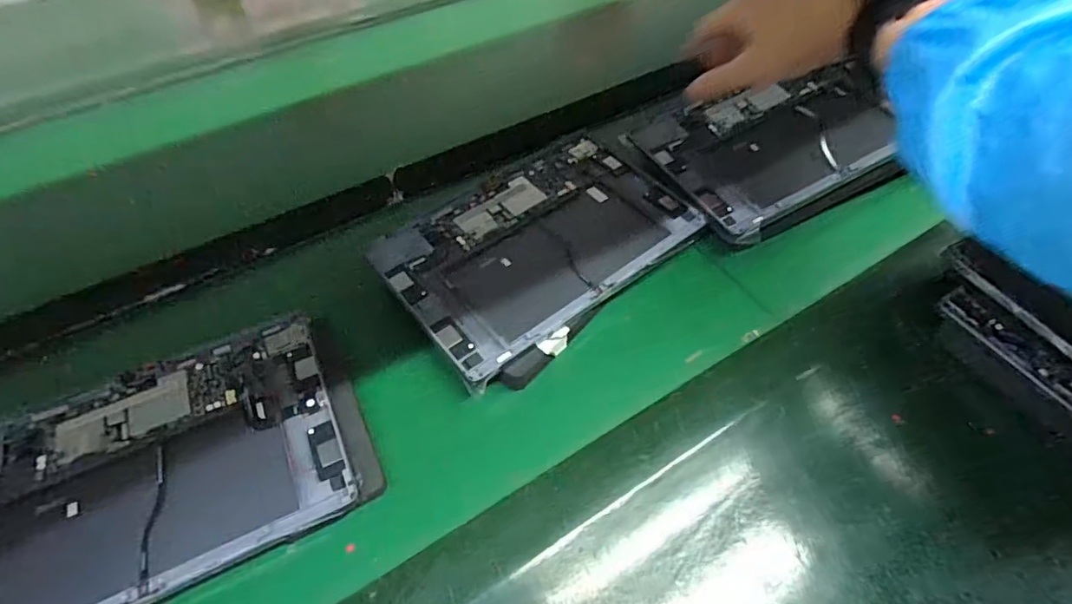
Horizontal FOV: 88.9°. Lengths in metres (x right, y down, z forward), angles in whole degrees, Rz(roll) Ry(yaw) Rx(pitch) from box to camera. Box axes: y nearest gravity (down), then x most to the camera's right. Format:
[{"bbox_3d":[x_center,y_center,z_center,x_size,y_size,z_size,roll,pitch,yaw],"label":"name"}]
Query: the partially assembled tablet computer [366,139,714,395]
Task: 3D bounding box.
[{"bbox_3d":[0.005,-0.053,0.472,0.256,0.012,0.175,-34,61,-24],"label":"partially assembled tablet computer"}]

